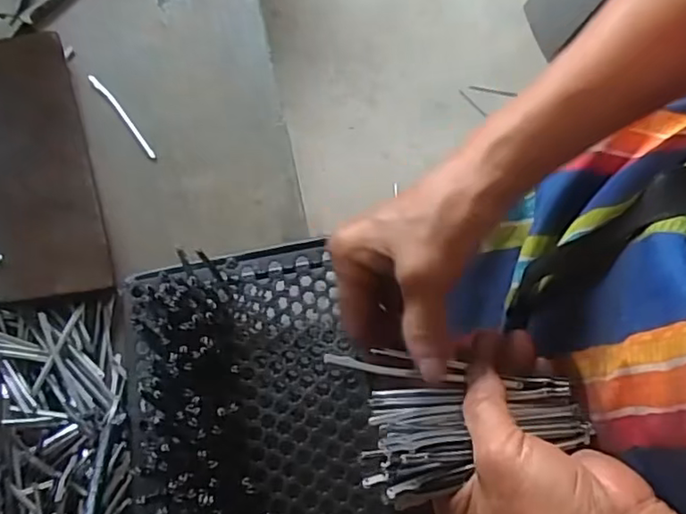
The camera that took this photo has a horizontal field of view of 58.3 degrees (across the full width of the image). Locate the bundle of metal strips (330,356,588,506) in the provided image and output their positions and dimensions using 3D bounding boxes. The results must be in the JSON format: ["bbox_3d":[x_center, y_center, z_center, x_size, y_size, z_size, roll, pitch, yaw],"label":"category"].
[{"bbox_3d":[0.057,0.090,0.311,0.130,0.020,0.068,6,68,4],"label":"bundle of metal strips"}]

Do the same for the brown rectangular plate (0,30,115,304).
[{"bbox_3d":[-0.256,-0.081,0.509,0.082,0.012,0.253,-14,69,-18],"label":"brown rectangular plate"}]

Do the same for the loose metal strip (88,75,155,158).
[{"bbox_3d":[-0.195,-0.127,0.544,0.008,0.004,0.107,-37,72,-13],"label":"loose metal strip"}]

